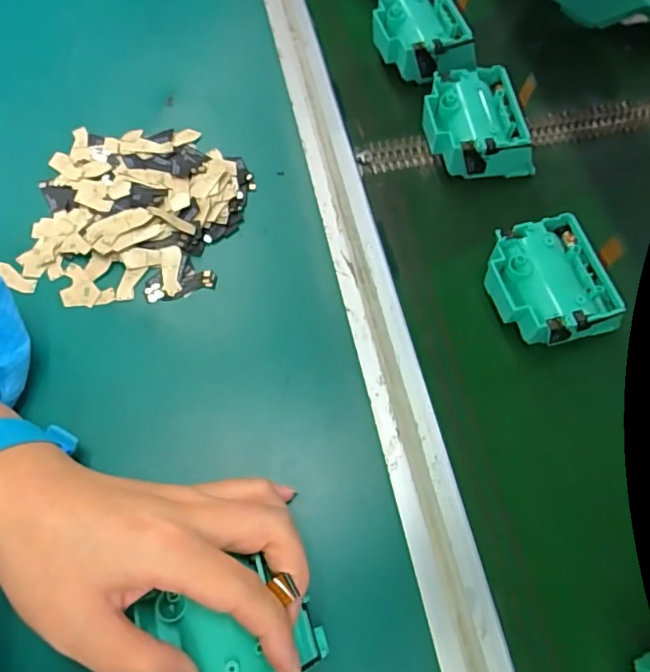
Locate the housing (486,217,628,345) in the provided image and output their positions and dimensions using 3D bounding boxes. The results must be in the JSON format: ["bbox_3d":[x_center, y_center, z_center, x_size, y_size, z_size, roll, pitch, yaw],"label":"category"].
[{"bbox_3d":[0.142,-0.031,0.341,0.066,0.042,0.075,-21,62,-6],"label":"housing"}]

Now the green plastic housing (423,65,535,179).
[{"bbox_3d":[0.110,-0.153,0.394,0.068,0.039,0.085,-16,66,-8],"label":"green plastic housing"}]

